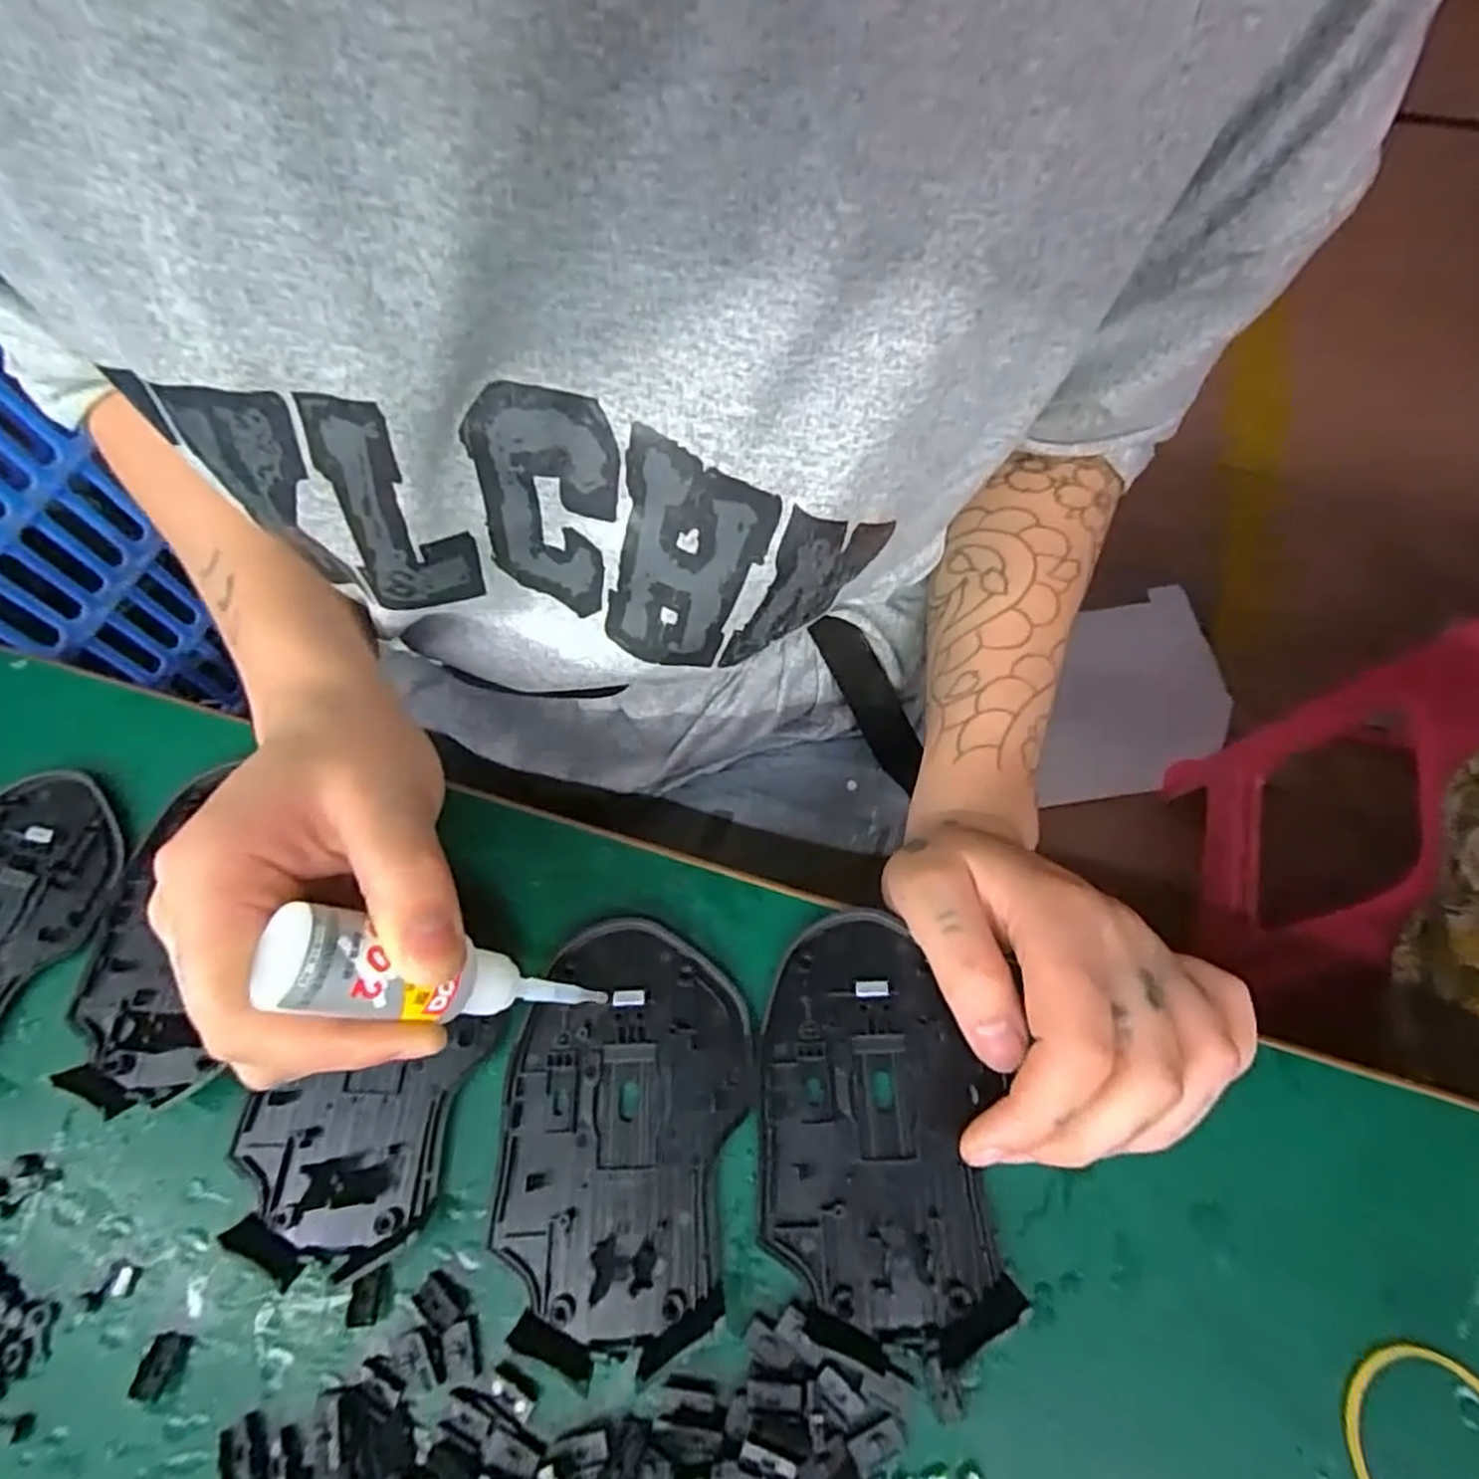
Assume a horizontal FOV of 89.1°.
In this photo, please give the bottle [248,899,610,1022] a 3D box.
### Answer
[{"bbox_3d":[-0.075,0.064,0.202,0.019,0.092,0.021,-25,58,28],"label":"bottle"}]

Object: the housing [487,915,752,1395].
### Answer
[{"bbox_3d":[-0.035,0.112,0.223,0.072,0.010,0.115,0,62,3],"label":"housing"}]

